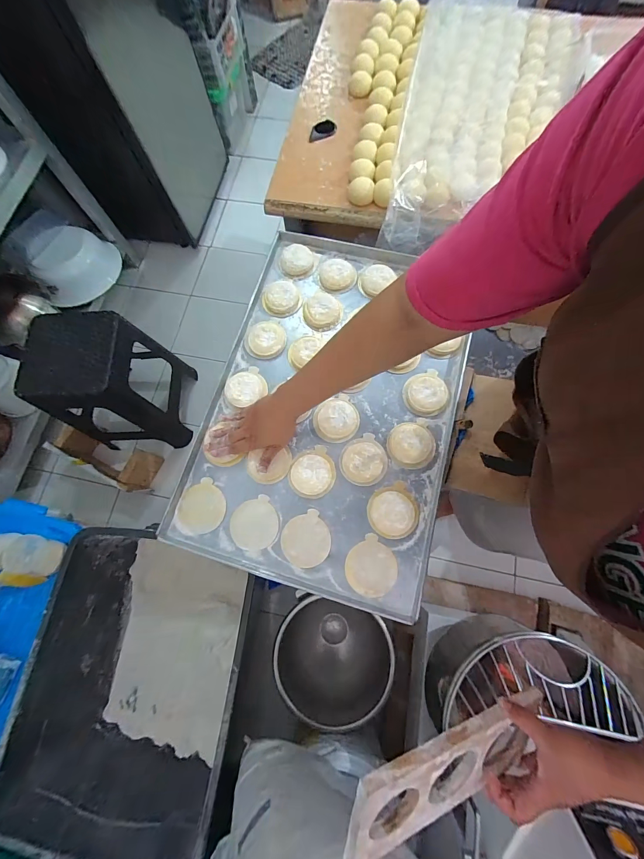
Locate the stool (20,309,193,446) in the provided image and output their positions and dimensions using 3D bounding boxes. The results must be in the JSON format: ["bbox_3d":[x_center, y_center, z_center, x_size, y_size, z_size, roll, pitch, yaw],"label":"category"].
[{"bbox_3d":[-0.696,-0.151,1.148,0.307,0.479,0.330,2,74,3],"label":"stool"}]

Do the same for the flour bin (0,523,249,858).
[{"bbox_3d":[-0.473,0.641,0.944,0.552,0.383,0.661,6,74,4],"label":"flour bin"}]

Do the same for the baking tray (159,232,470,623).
[{"bbox_3d":[0.020,-0.061,0.570,0.406,0.026,0.608,15,75,6],"label":"baking tray"}]

